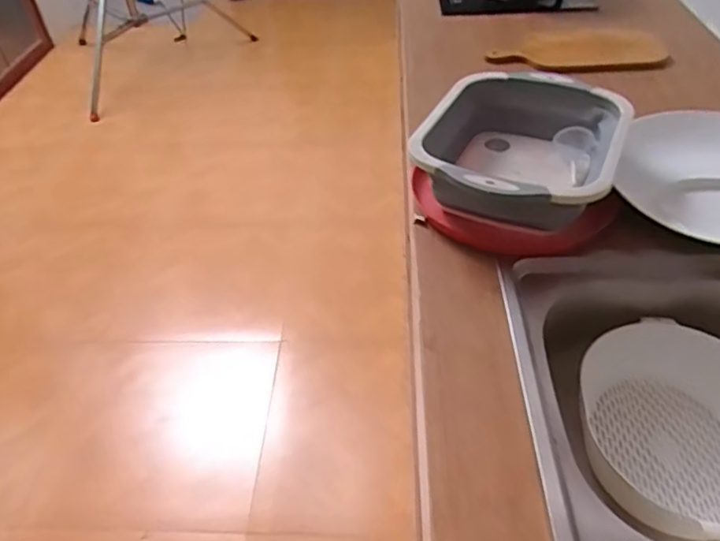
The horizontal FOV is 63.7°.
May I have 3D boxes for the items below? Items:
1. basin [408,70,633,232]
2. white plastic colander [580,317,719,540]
[{"bbox_3d":[0.247,-0.182,0.895,0.273,0.112,0.342,17,48,21],"label":"basin"},{"bbox_3d":[0.428,0.209,0.773,0.230,0.099,0.265,10,45,14],"label":"white plastic colander"}]

